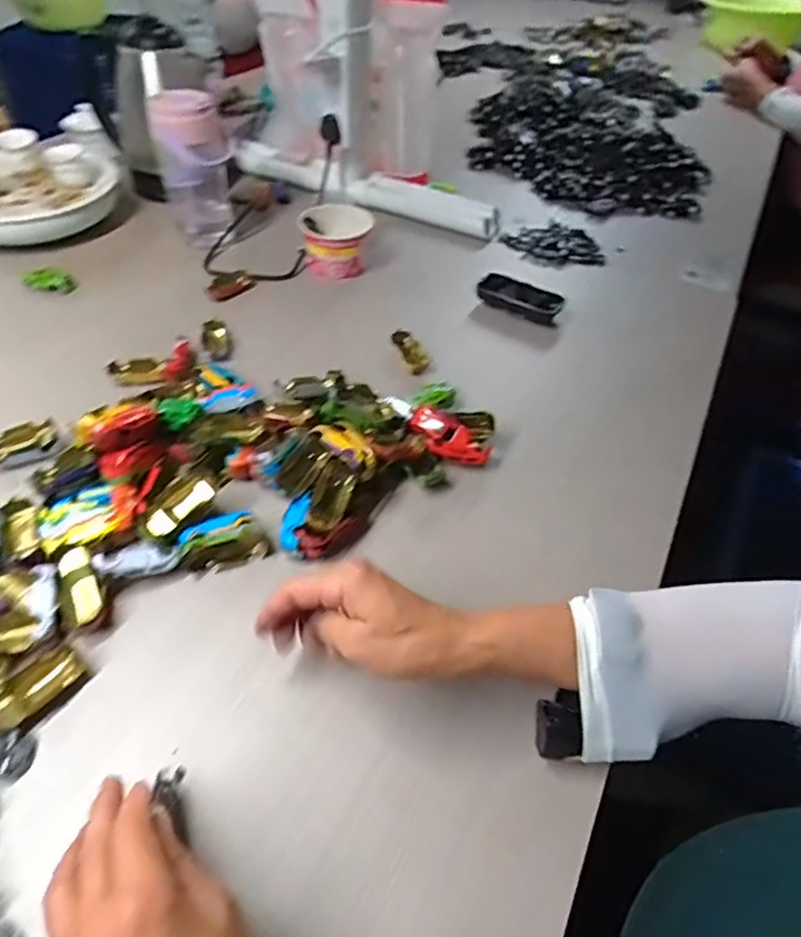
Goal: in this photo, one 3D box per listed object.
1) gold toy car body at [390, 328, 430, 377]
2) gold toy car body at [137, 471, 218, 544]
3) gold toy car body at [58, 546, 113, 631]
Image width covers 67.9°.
[{"bbox_3d":[0.013,-0.135,0.685,0.029,0.021,0.066,-16,50,-17],"label":"gold toy car body"},{"bbox_3d":[-0.186,0.027,0.492,0.040,0.016,0.068,24,50,18],"label":"gold toy car body"},{"bbox_3d":[-0.240,0.090,0.449,0.029,0.015,0.063,-19,75,-20],"label":"gold toy car body"}]

